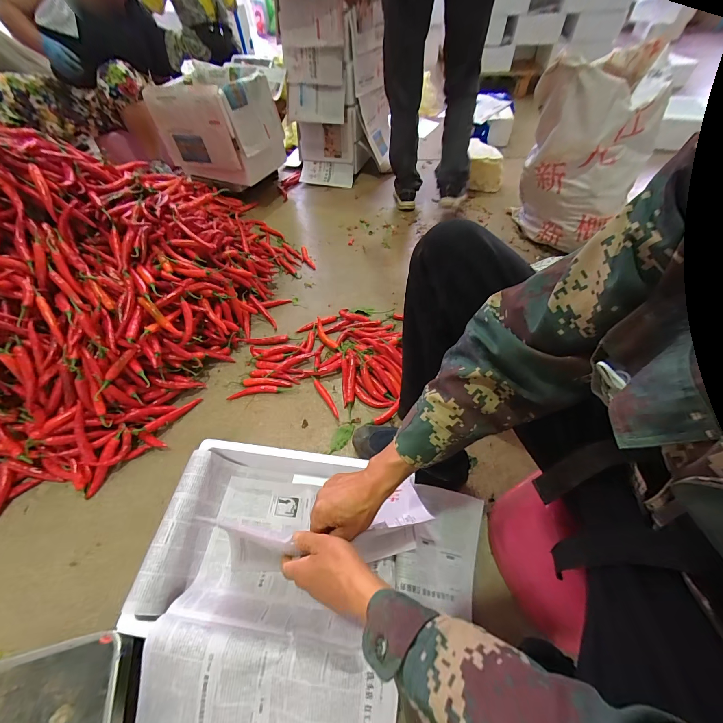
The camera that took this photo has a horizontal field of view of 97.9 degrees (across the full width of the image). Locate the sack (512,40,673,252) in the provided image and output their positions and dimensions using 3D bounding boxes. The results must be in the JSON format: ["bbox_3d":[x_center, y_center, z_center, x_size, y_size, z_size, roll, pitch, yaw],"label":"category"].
[{"bbox_3d":[0.727,-0.690,1.070,0.364,0.474,0.349,25,58,20],"label":"sack"}]

